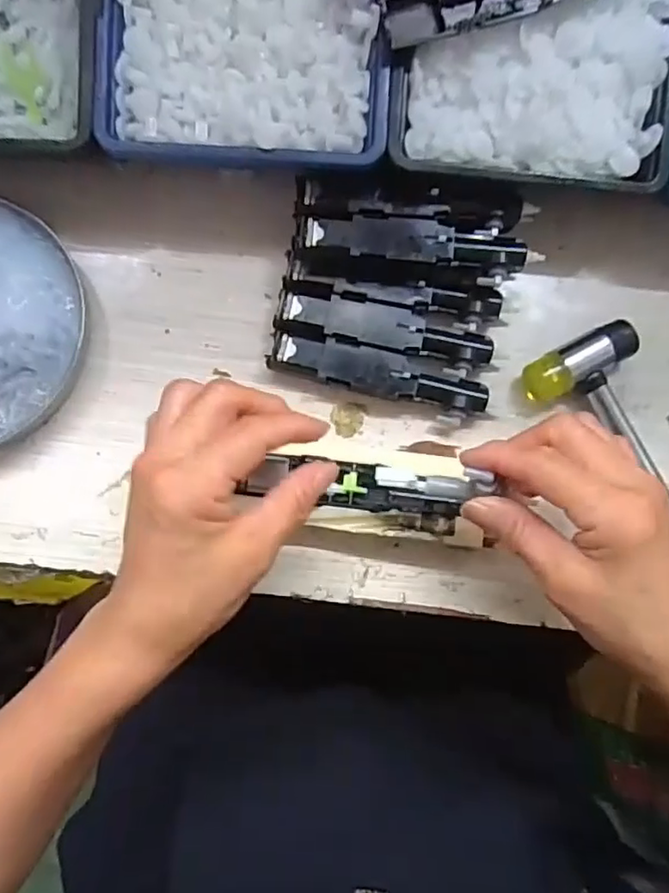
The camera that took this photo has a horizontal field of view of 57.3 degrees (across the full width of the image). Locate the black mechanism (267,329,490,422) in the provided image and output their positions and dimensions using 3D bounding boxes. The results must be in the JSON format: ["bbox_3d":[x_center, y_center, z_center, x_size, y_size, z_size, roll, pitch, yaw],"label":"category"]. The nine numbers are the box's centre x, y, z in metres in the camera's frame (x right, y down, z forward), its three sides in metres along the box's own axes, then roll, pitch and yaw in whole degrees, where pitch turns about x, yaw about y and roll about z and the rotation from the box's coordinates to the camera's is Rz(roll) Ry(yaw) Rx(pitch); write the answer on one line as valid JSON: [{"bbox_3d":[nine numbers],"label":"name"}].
[{"bbox_3d":[0.024,-0.038,0.337,0.118,0.020,0.025,16,83,0],"label":"black mechanism"}]

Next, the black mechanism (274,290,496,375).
[{"bbox_3d":[0.028,-0.063,0.341,0.118,0.022,0.025,13,83,-1],"label":"black mechanism"}]

